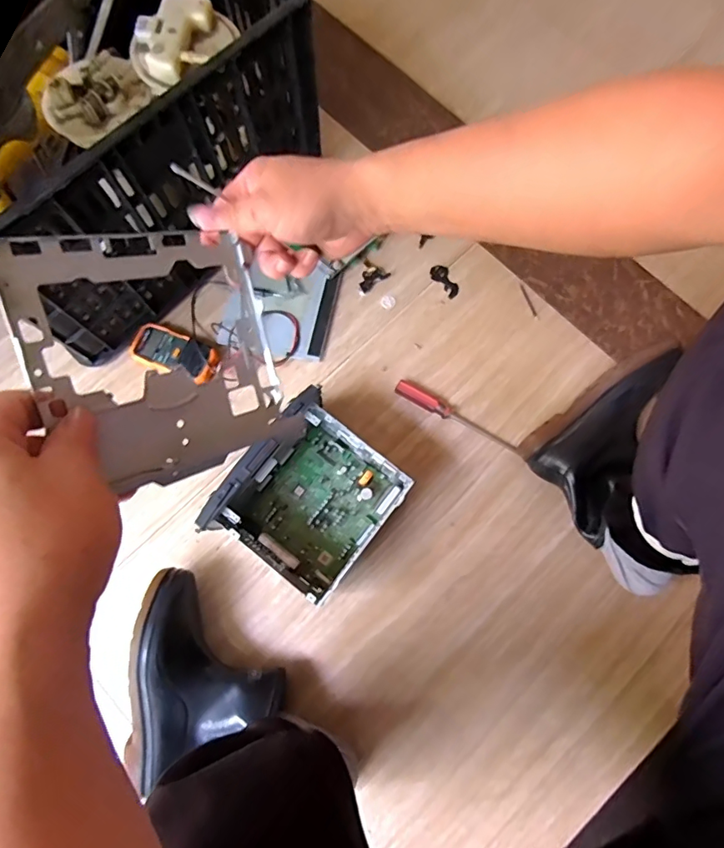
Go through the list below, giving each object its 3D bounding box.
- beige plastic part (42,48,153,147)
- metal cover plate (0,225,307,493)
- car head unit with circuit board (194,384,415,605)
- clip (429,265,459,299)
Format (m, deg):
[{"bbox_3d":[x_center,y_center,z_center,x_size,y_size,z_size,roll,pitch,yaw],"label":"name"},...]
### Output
[{"bbox_3d":[-0.303,-0.370,0.569,0.079,0.037,0.110,41,80,9],"label":"beige plastic part"},{"bbox_3d":[-0.112,-0.039,0.292,0.143,0.009,0.138,-25,107,-41],"label":"metal cover plate"},{"bbox_3d":[-0.062,0.096,0.626,0.170,0.112,0.187,38,78,7],"label":"car head unit with circuit board"},{"bbox_3d":[0.127,-0.218,0.765,0.025,0.010,0.055,-37,80,-10],"label":"clip"}]

